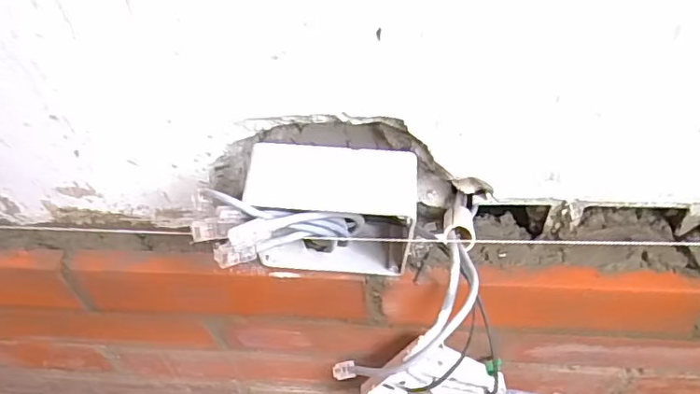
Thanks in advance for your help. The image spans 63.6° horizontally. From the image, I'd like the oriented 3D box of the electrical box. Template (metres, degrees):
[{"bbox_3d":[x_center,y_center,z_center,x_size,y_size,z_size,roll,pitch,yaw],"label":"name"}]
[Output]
[{"bbox_3d":[-0.010,0.019,0.371,0.107,0.107,0.053,0,49,5],"label":"electrical box"}]

